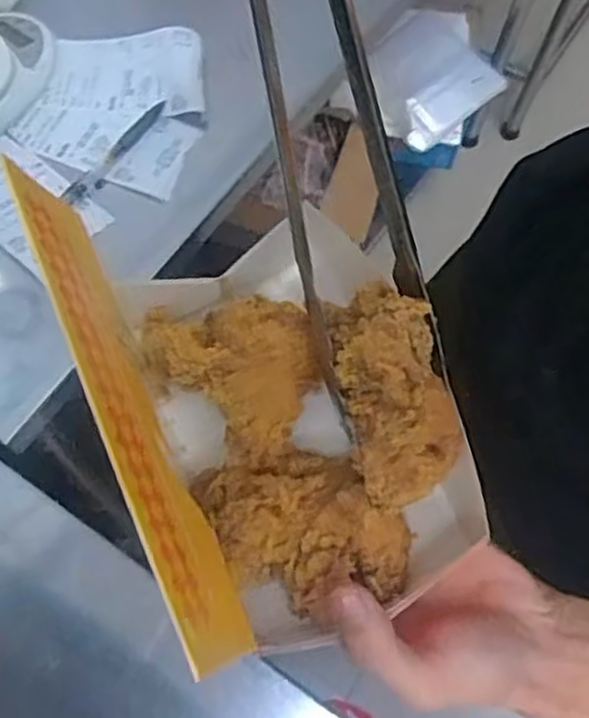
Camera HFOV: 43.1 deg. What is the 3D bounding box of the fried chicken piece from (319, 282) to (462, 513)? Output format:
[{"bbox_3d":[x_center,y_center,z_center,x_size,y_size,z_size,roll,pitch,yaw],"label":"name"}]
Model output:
[{"bbox_3d":[0.042,0.014,0.313,0.043,0.045,0.086,-16,101,-9],"label":"fried chicken piece"}]

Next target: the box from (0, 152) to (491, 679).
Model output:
[{"bbox_3d":[-0.006,0.017,0.307,0.129,0.154,0.164,-22,71,-11],"label":"box"}]

